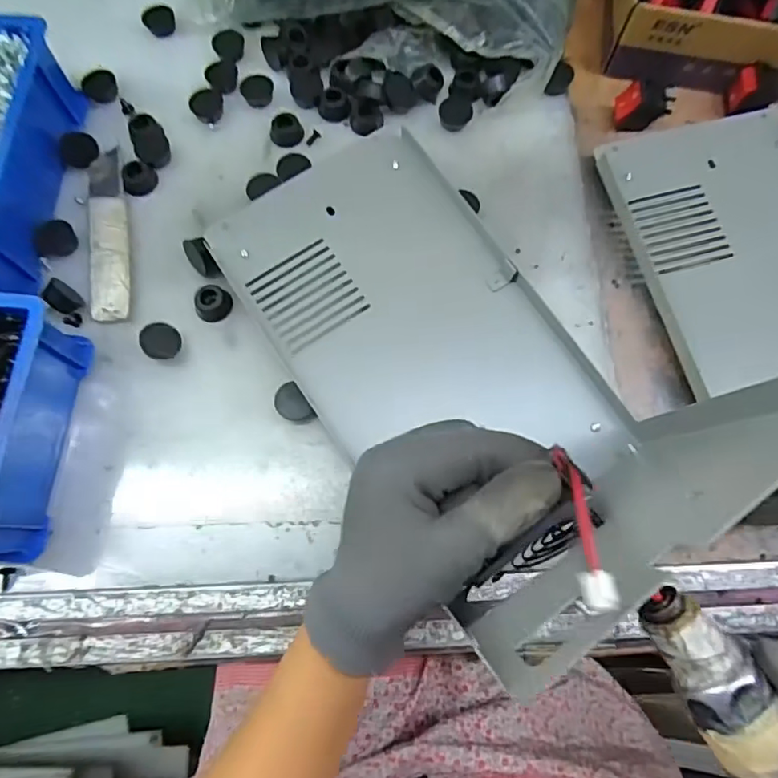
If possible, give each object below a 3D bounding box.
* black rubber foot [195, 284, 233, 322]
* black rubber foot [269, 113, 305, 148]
[{"bbox_3d":[-0.117,-0.057,0.359,0.023,0.010,0.022,0,75,0],"label":"black rubber foot"},{"bbox_3d":[-0.076,-0.191,0.399,0.024,0.010,0.020,-16,76,-4],"label":"black rubber foot"}]

